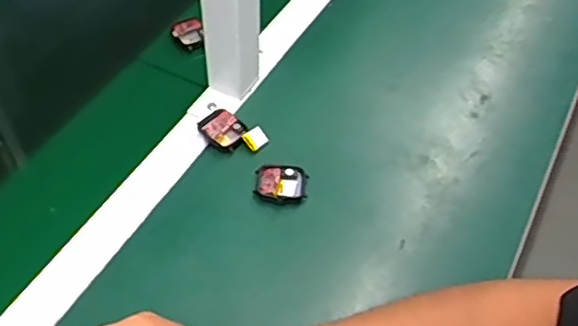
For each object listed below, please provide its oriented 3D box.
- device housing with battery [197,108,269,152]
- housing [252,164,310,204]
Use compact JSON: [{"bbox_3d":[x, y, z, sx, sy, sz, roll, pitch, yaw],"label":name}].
[{"bbox_3d":[-0.056,-0.028,0.597,0.065,0.012,0.038,29,55,19],"label":"device housing with battery"},{"bbox_3d":[-0.007,0.018,0.564,0.048,0.010,0.036,5,51,1],"label":"housing"}]

